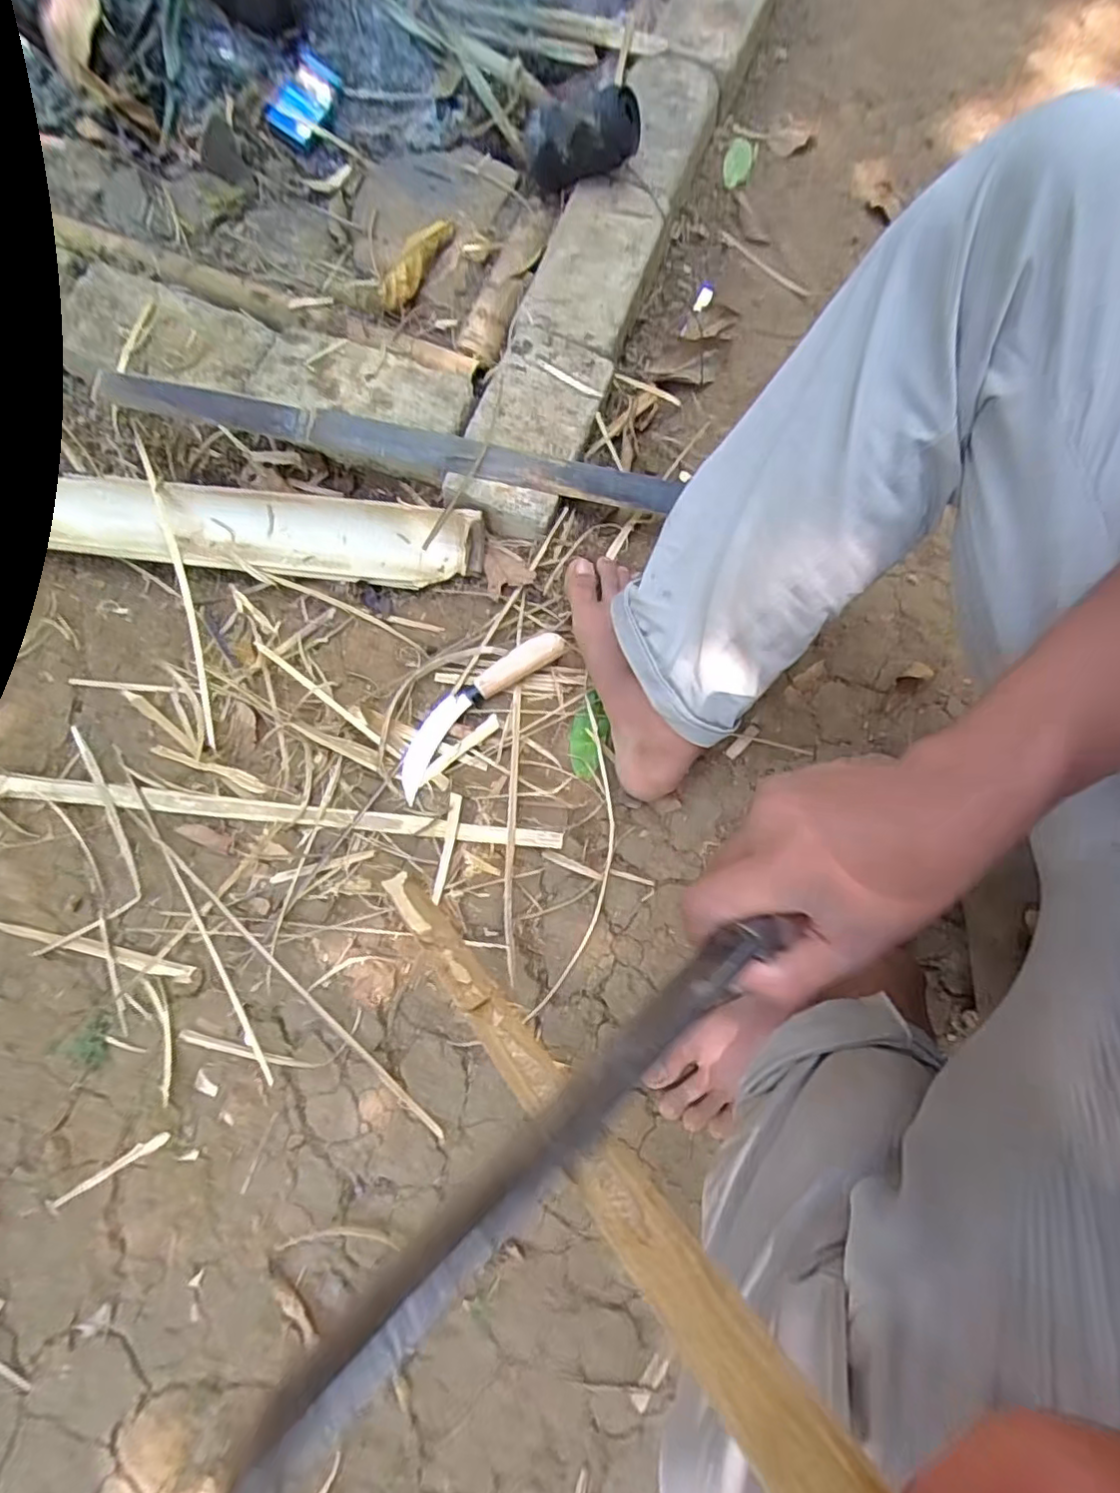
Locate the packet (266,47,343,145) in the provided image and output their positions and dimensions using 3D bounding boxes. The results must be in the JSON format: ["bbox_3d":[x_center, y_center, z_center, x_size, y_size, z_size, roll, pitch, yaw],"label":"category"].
[{"bbox_3d":[-0.345,-0.886,0.863,0.063,0.019,0.121,24,80,4],"label":"packet"}]

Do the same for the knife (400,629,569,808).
[{"bbox_3d":[-0.082,-0.040,0.593,0.045,0.016,0.202,44,82,7],"label":"knife"}]

